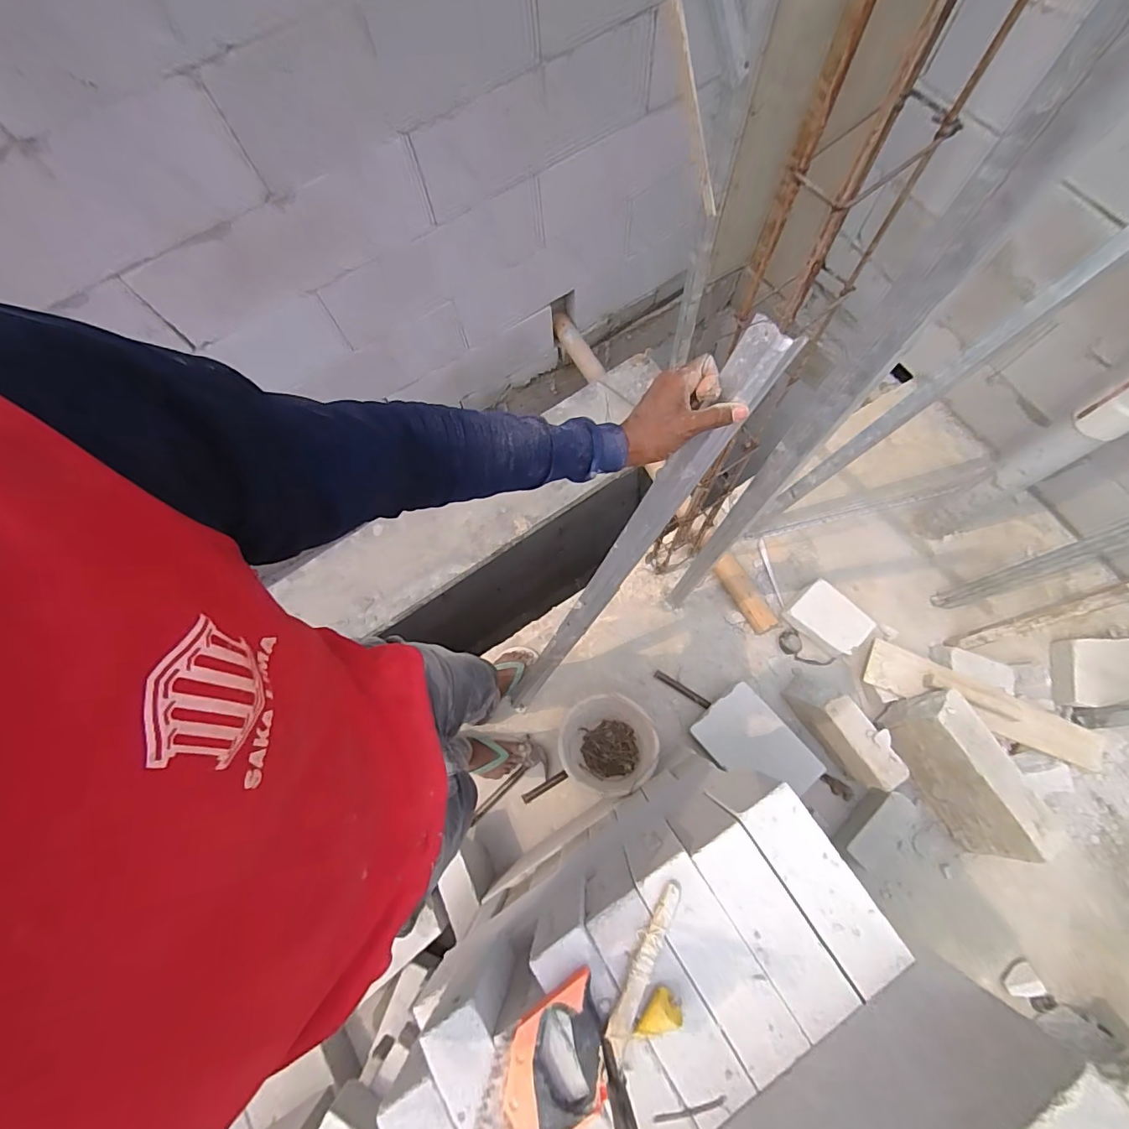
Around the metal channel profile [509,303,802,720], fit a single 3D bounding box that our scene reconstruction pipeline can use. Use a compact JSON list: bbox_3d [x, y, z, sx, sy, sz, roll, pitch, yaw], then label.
[{"bbox_3d":[0.063,0.047,0.870,0.037,1.018,0.054,-35,74,-34],"label":"metal channel profile"}]

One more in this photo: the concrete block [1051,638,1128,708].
[{"bbox_3d":[1.413,0.285,1.310,0.201,0.077,0.174,-2,74,2],"label":"concrete block"}]

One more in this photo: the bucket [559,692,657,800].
[{"bbox_3d":[0.109,0.464,1.284,0.249,0.192,0.227,-1,74,2],"label":"bucket"}]

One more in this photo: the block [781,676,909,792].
[{"bbox_3d":[0.691,0.427,1.248,0.098,0.188,0.289,-37,76,-8],"label":"block"}]

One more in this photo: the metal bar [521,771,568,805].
[{"bbox_3d":[-0.052,0.601,1.332,0.134,0.014,0.025,-28,75,-6],"label":"metal bar"}]

